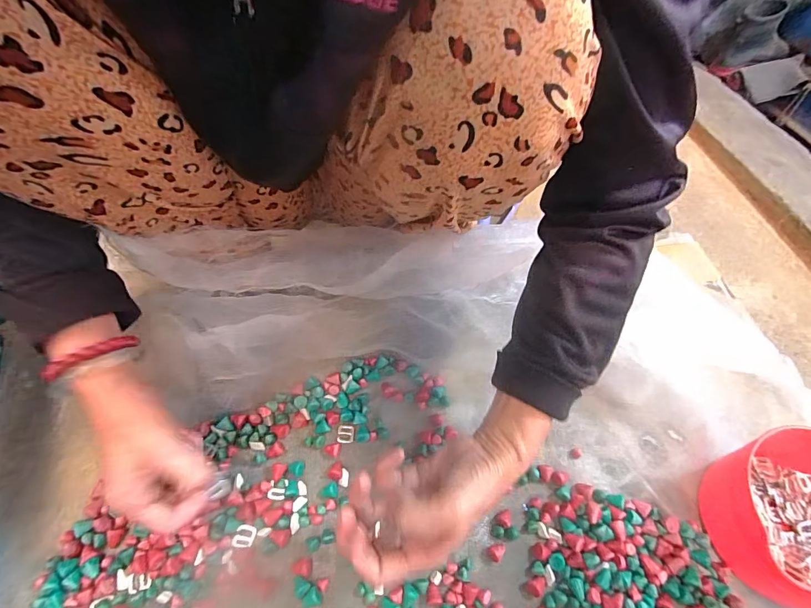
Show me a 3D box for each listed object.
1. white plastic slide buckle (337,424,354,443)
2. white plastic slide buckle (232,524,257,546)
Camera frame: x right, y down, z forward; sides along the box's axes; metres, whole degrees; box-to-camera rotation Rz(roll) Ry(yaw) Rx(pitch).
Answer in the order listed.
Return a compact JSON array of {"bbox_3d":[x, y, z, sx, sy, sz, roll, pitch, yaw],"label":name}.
[{"bbox_3d":[-0.063,0.137,0.421,0.018,0.004,0.018,4,71,-3],"label":"white plastic slide buckle"},{"bbox_3d":[-0.144,0.207,0.358,0.017,0.005,0.016,5,54,-1],"label":"white plastic slide buckle"}]

